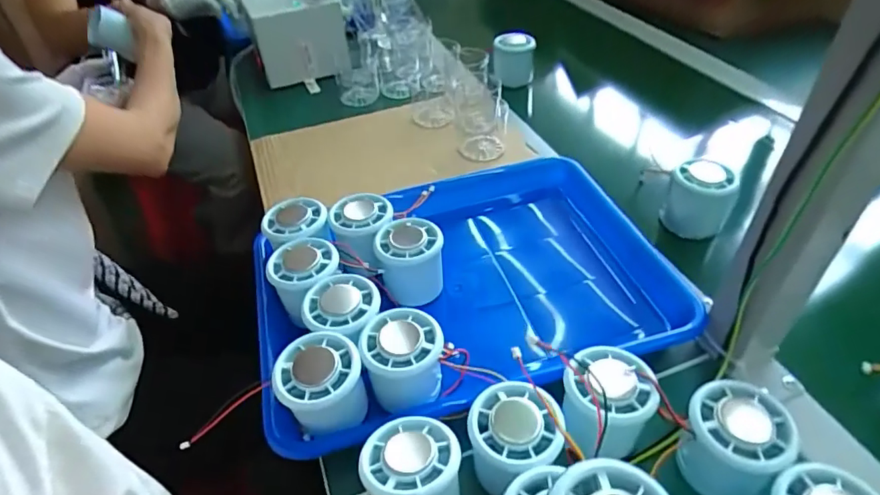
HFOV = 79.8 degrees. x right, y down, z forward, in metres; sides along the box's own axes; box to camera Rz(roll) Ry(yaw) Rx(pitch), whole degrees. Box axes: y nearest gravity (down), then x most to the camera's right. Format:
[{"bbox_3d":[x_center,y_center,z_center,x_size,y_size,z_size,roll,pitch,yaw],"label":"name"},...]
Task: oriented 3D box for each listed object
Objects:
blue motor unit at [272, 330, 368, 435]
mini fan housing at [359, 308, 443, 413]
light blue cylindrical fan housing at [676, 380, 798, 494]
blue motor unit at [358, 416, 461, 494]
[{"bbox_3d":[-0.080,0.093,0.355,0.055,0.050,0.050,-2,42,2],"label":"blue motor unit"},{"bbox_3d":[-0.025,0.080,0.371,0.053,0.059,0.049,-2,42,2],"label":"mini fan housing"},{"bbox_3d":[0.179,0.122,0.324,0.051,0.063,0.054,-2,42,2],"label":"light blue cylindrical fan housing"},{"bbox_3d":[-0.016,0.136,0.308,0.053,0.054,0.058,-2,42,2],"label":"blue motor unit"}]

